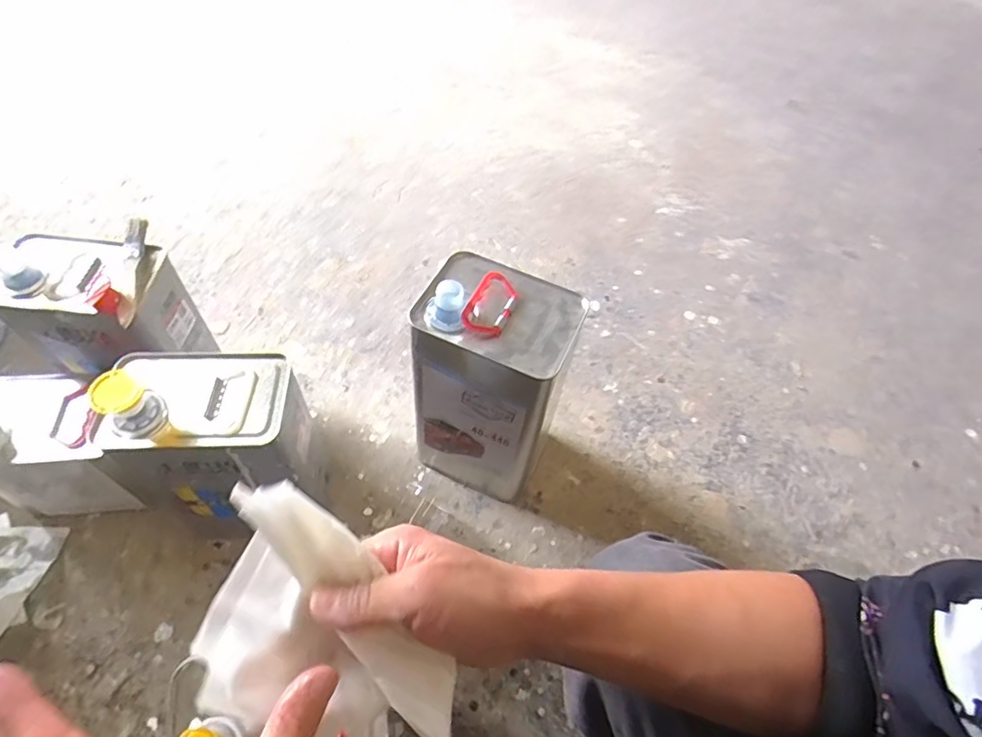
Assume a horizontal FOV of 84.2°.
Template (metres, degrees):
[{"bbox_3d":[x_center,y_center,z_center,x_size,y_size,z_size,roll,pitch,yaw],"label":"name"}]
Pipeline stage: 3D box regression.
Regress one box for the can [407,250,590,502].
[{"bbox_3d":[0.000,0.022,0.665,0.150,0.330,0.124,23,57,10],"label":"can"}]

